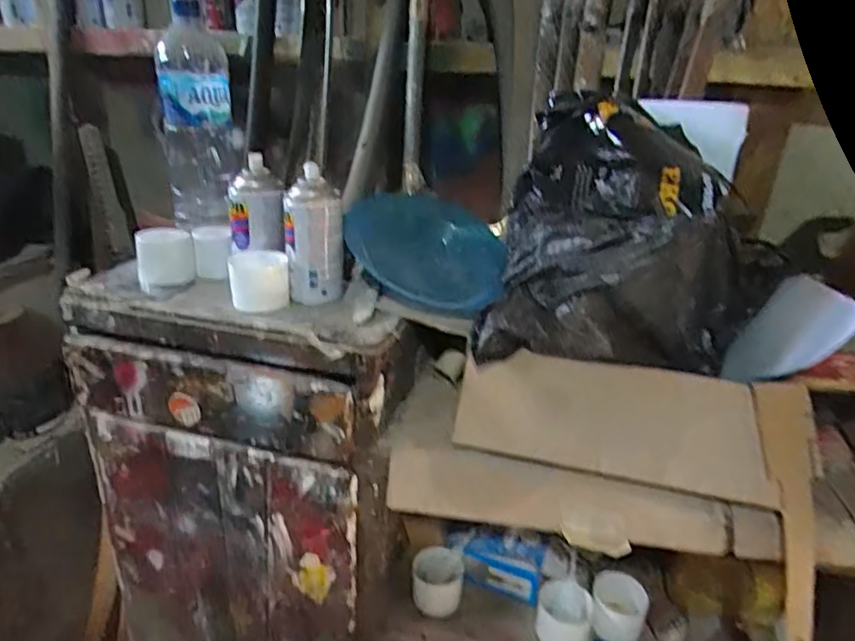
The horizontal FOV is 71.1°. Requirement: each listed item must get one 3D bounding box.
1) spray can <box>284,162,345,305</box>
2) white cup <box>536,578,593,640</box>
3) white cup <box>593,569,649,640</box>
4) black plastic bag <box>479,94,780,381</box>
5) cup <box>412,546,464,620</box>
[{"bbox_3d":[-0.130,-0.096,0.687,0.067,0.139,0.058,-3,26,-12],"label":"spray can"},{"bbox_3d":[0.168,0.368,0.745,0.069,0.053,0.069,2,25,-1],"label":"white cup"},{"bbox_3d":[0.235,0.364,0.739,0.064,0.069,0.073,11,26,17],"label":"white cup"},{"bbox_3d":[0.236,-0.091,0.658,0.316,0.225,0.254,8,26,11],"label":"black plastic bag"},{"bbox_3d":[0.012,0.334,0.767,0.063,0.059,0.058,2,25,-1],"label":"cup"}]

